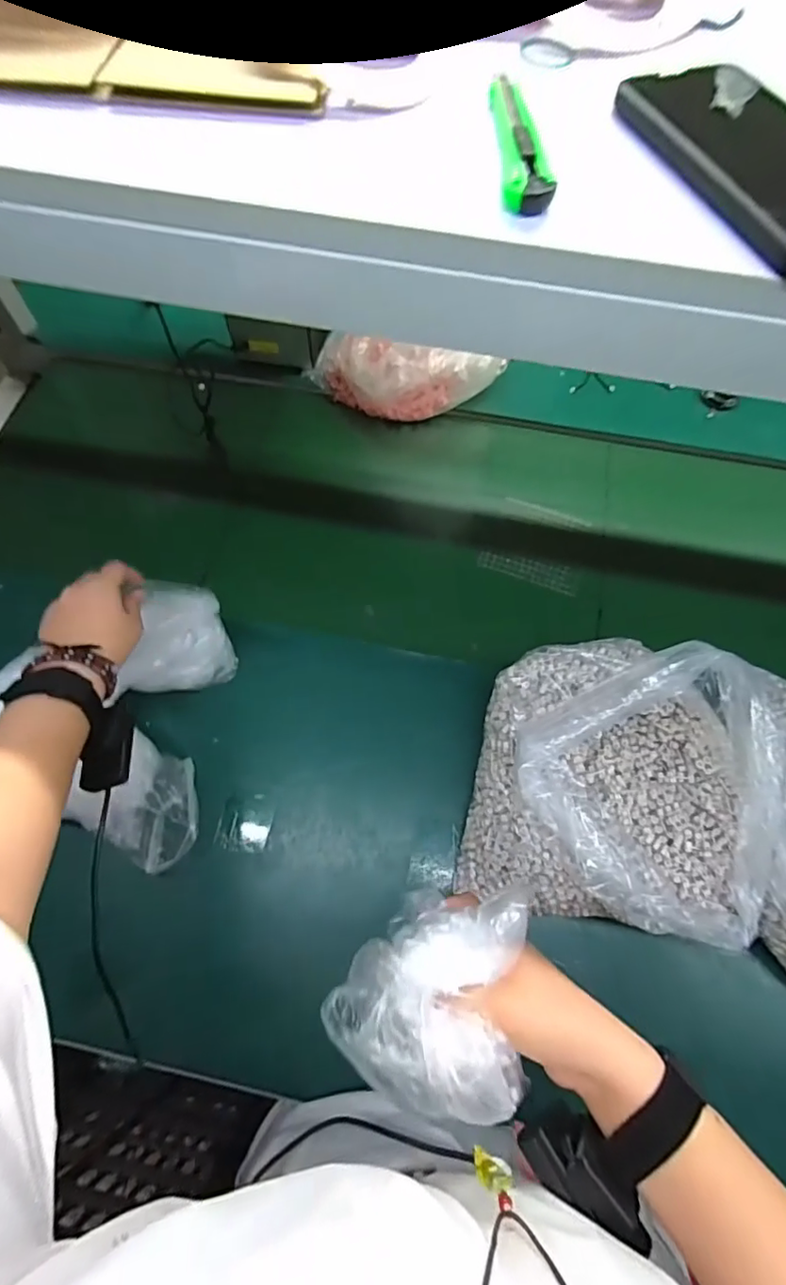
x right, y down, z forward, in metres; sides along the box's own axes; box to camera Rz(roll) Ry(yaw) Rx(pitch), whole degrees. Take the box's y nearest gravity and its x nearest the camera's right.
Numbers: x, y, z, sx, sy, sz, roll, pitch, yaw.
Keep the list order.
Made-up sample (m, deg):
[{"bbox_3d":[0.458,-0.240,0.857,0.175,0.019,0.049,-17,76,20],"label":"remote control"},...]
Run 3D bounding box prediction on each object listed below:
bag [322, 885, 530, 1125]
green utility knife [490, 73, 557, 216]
[{"bbox_3d":[0.020,0.204,0.313,0.113,0.064,0.109,0,65,-1],"label":"bag"},{"bbox_3d":[0.062,-0.247,0.267,0.023,0.009,0.124,1,65,-1],"label":"green utility knife"}]

